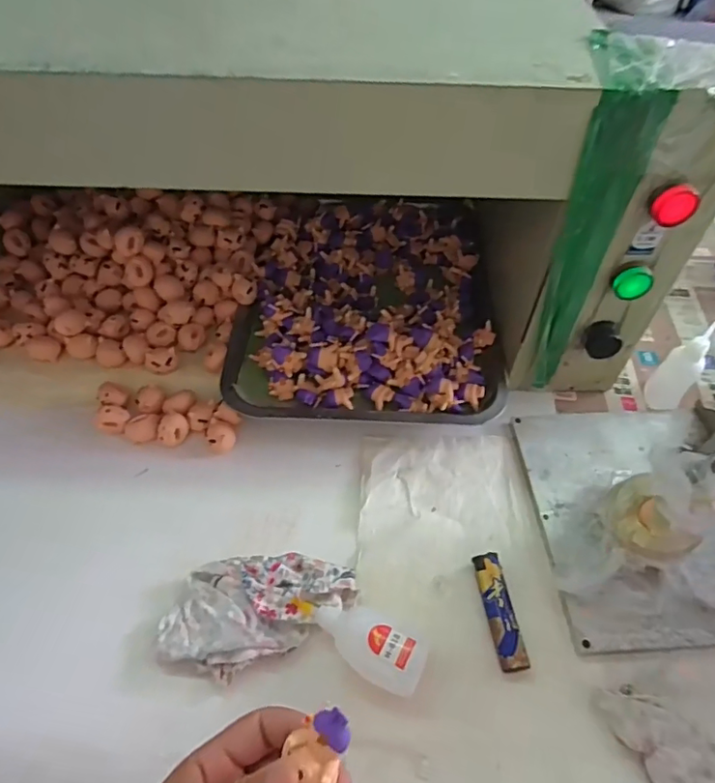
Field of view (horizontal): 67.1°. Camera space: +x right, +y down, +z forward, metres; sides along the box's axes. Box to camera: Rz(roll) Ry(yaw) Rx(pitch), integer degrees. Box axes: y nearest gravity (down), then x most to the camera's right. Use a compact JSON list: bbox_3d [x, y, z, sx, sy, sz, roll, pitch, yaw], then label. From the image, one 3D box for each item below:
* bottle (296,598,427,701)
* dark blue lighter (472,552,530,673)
[{"bbox_3d":[0.002,0.167,0.374,0.097,0.026,0.044,21,55,13],"label":"bottle"},{"bbox_3d":[0.104,0.158,0.391,0.020,0.013,0.079,-6,53,-7],"label":"dark blue lighter"}]

